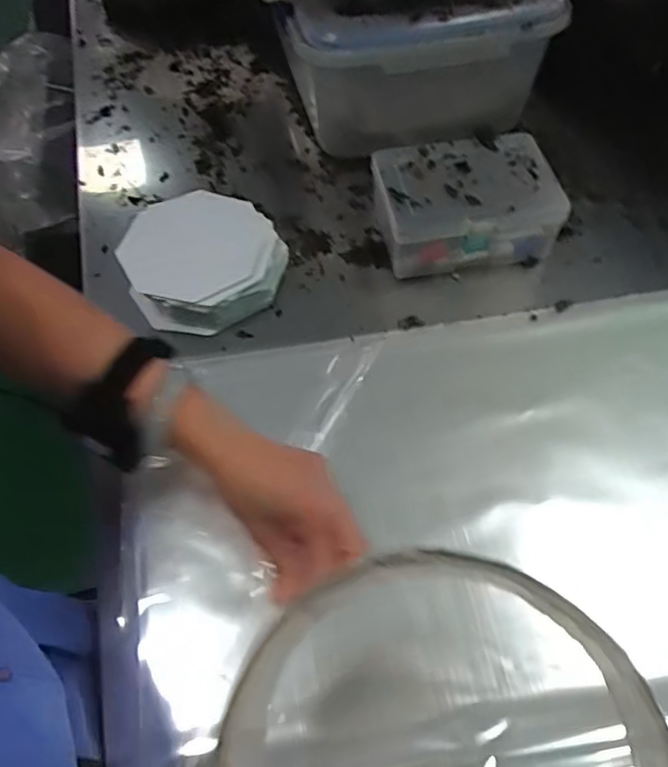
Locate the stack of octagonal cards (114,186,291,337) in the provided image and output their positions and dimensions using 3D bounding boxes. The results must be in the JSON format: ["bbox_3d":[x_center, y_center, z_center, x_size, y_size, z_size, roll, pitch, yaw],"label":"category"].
[{"bbox_3d":[-0.143,-0.133,0.646,0.159,0.051,0.167,-32,61,-18],"label":"stack of octagonal cards"}]

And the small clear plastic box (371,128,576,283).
[{"bbox_3d":[0.137,-0.188,0.657,0.182,0.079,0.123,-6,56,-2],"label":"small clear plastic box"}]

